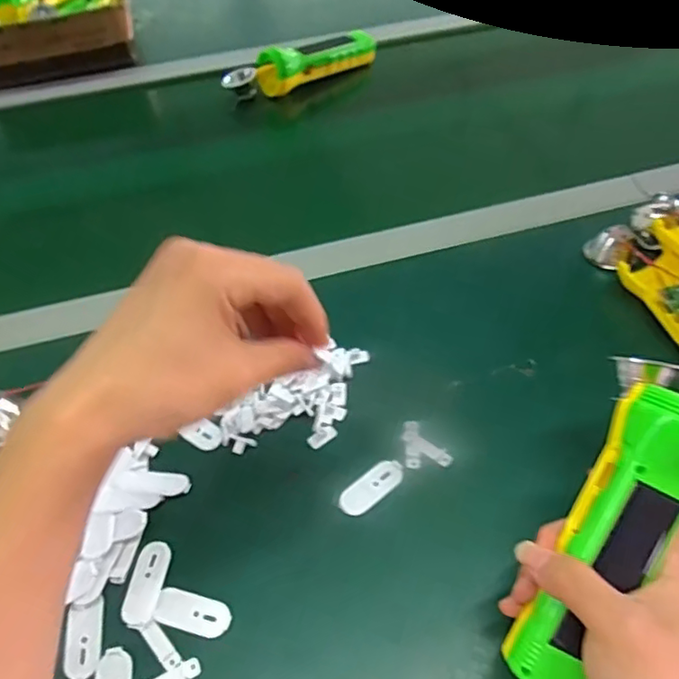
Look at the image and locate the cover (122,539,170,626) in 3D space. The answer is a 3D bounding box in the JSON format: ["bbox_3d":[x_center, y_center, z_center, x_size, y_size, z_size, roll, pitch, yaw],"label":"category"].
[{"bbox_3d":[-0.117,0.147,0.357,0.020,0.004,0.049,3,49,6],"label":"cover"}]

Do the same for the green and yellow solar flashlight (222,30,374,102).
[{"bbox_3d":[-0.046,-0.367,0.773,0.209,0.051,0.058,-26,52,-18],"label":"green and yellow solar flashlight"}]

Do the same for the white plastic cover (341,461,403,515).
[{"bbox_3d":[0.021,0.098,0.393,0.050,0.004,0.020,-34,56,-24],"label":"white plastic cover"}]

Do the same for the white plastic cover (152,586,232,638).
[{"bbox_3d":[-0.087,0.163,0.350,0.046,0.004,0.021,9,50,11],"label":"white plastic cover"}]

